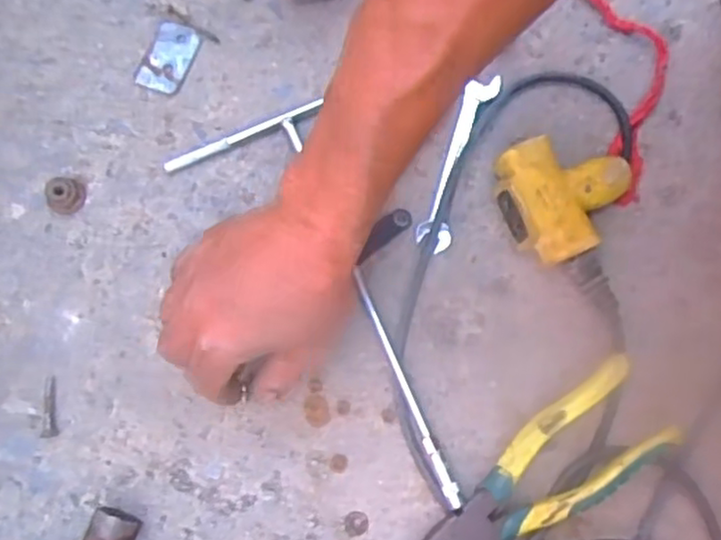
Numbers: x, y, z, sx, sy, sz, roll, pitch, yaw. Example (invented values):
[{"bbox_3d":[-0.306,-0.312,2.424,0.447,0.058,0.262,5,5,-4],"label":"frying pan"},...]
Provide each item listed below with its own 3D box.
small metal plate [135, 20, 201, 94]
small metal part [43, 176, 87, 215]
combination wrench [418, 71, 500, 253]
[{"bbox_3d":[-0.140,-0.155,0.511,0.032,0.005,0.052,21,78,3],"label":"small metal plate"},{"bbox_3d":[-0.204,-0.052,0.484,0.022,0.015,0.024,0,78,-1],"label":"small metal part"},{"bbox_3d":[0.072,-0.076,0.496,0.024,0.009,0.132,22,78,3],"label":"combination wrench"}]

